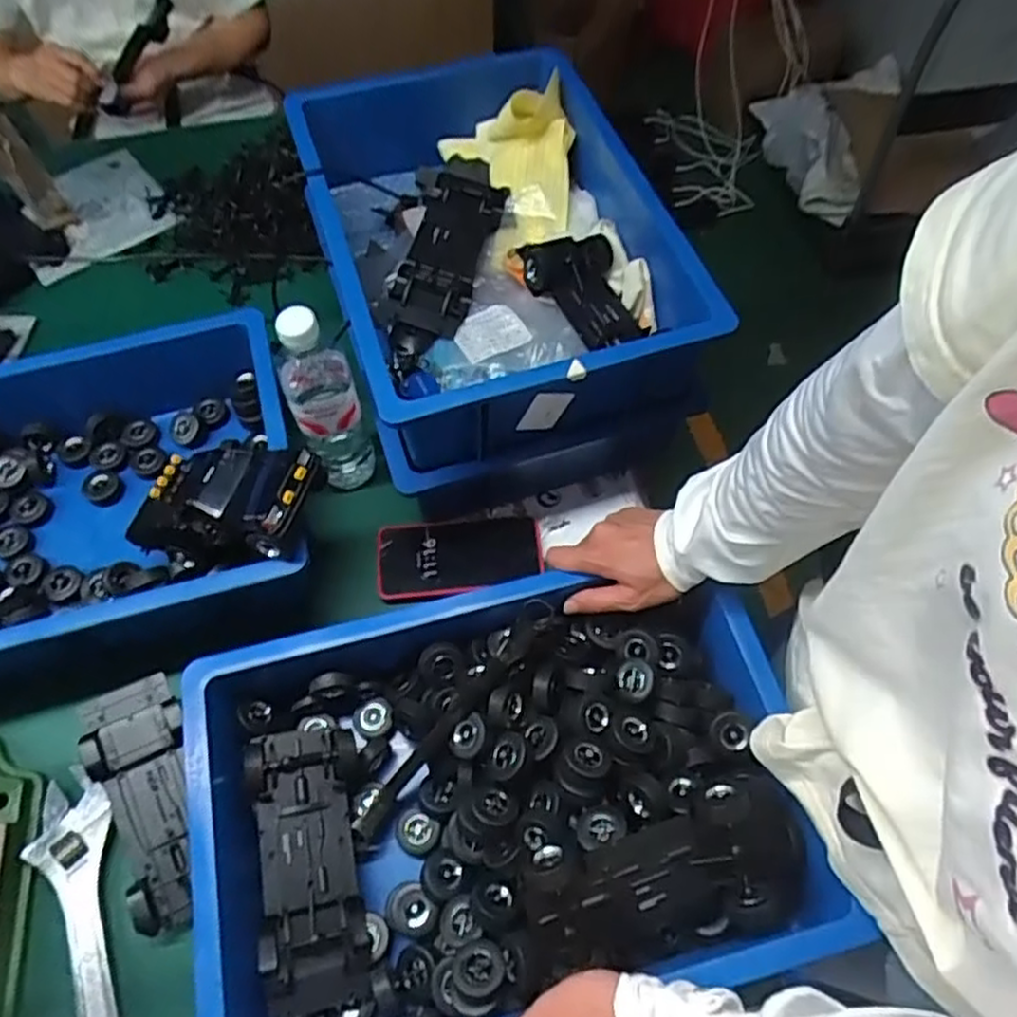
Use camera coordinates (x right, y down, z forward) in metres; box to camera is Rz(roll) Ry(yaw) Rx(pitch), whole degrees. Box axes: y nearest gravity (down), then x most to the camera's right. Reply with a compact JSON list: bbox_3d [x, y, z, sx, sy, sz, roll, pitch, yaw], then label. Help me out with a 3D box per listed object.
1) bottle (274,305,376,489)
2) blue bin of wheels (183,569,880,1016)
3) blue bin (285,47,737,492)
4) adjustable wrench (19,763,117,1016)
[{"bbox_3d":[-0.172,-0.101,0.679,0.064,0.220,0.059,-22,63,-12],"label":"bottle"},{"bbox_3d":[-0.007,0.223,0.565,0.445,0.108,0.303,-16,61,-8],"label":"blue bin of wheels"},{"bbox_3d":[-0.022,-0.273,0.725,0.312,0.117,0.468,-15,61,-8],"label":"blue bin"},{"bbox_3d":[-0.331,0.350,0.557,0.067,0.026,0.283,-17,62,-9],"label":"adjustable wrench"}]

